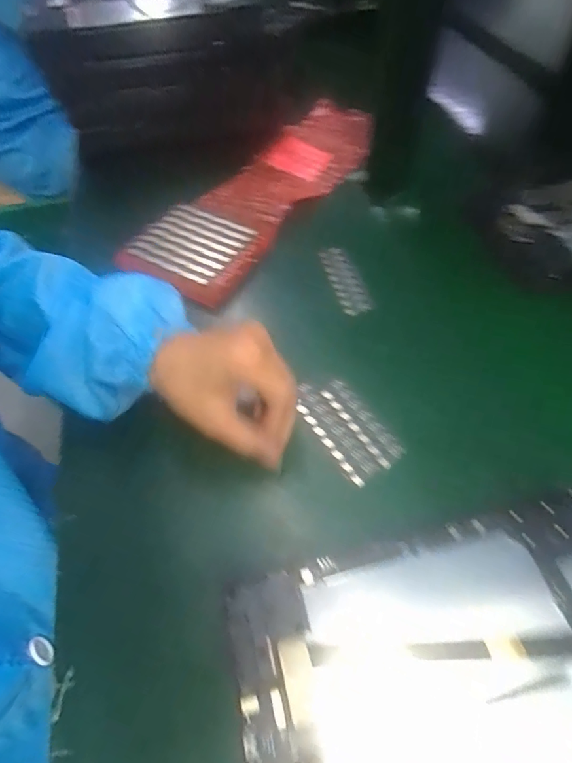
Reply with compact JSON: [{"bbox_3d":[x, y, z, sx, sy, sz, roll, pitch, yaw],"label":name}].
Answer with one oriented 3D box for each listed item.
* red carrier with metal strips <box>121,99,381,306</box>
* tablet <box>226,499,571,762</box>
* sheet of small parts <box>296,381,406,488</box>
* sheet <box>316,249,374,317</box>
[{"bbox_3d":[-0.014,-0.244,0.528,0.132,0.018,0.407,27,61,19],"label":"red carrier with metal strips"},{"bbox_3d":[0.095,0.156,0.228,0.232,0.014,0.145,-12,56,-5],"label":"tablet"},{"bbox_3d":[0.046,0.034,0.341,0.048,0.004,0.091,-29,59,-16],"label":"sheet of small parts"},{"bbox_3d":[0.059,-0.105,0.442,0.028,0.007,0.097,-18,55,0],"label":"sheet"}]

